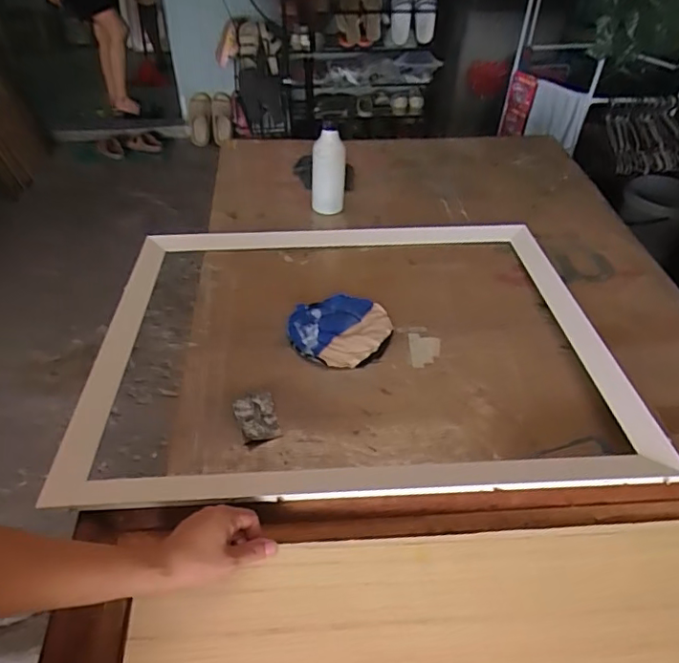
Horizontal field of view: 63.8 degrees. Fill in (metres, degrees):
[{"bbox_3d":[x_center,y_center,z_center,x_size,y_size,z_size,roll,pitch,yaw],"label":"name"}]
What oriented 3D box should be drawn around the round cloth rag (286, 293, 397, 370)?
[{"bbox_3d":[0.005,-0.002,0.922,0.171,0.017,0.158,1,43,-1],"label":"round cloth rag"}]

